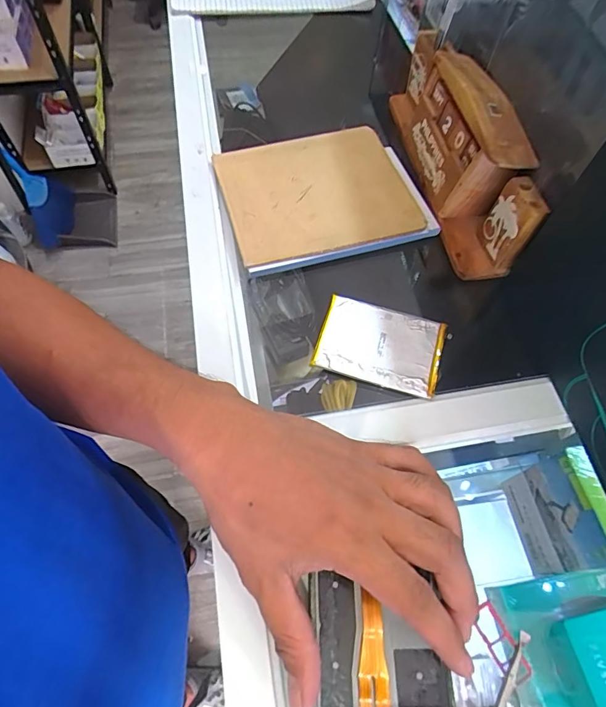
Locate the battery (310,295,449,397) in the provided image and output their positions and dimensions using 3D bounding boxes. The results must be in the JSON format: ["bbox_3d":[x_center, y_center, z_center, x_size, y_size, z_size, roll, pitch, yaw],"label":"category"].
[{"bbox_3d":[0.056,-0.007,0.320,0.086,0.009,0.062,16,62,6],"label":"battery"}]

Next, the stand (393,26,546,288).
[{"bbox_3d":[0.131,-0.184,0.380,0.052,0.082,0.232,-7,62,-6],"label":"stand"}]

